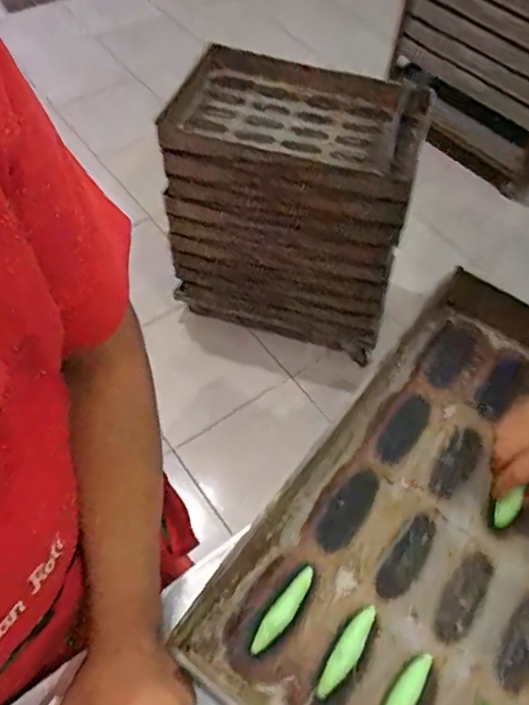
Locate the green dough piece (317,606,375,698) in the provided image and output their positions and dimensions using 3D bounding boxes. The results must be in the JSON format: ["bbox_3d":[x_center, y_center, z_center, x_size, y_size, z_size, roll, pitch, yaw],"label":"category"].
[{"bbox_3d":[0.071,0.256,0.481,0.021,0.011,0.081,32,61,17],"label":"green dough piece"}]

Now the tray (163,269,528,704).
[{"bbox_3d":[0.229,0.173,0.533,0.385,0.071,0.539,32,61,17],"label":"tray"}]

